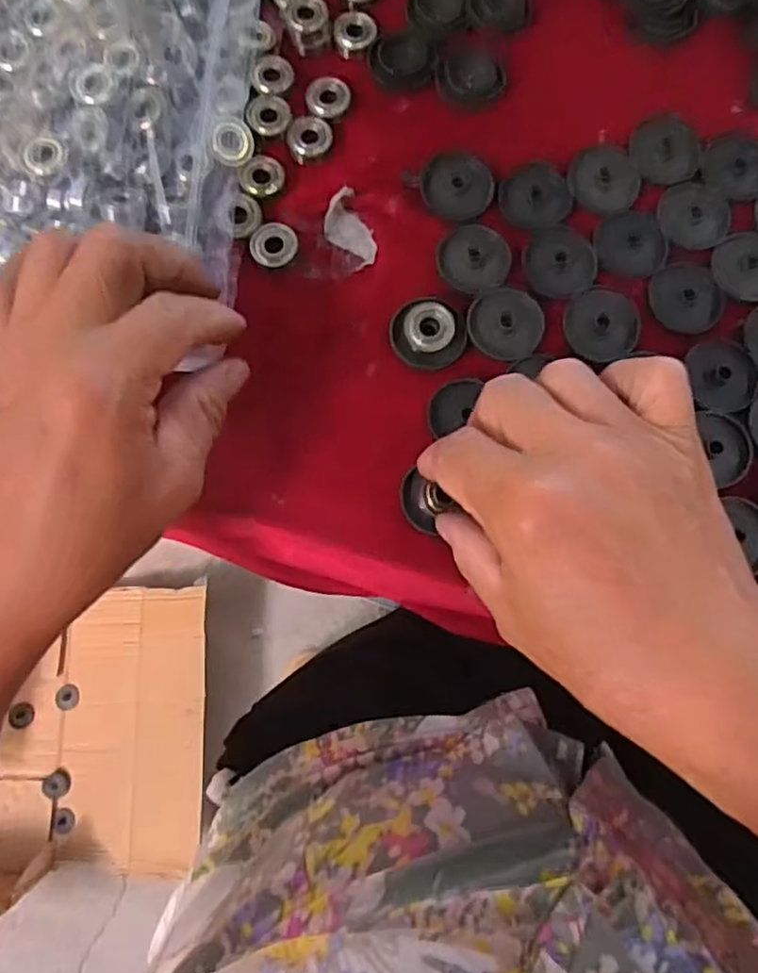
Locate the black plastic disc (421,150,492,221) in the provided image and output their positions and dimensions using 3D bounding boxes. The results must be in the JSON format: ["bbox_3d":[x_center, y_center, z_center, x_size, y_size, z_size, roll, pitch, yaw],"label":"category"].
[{"bbox_3d":[0.036,-0.138,0.313,0.032,0.007,0.031,0,77,-1],"label":"black plastic disc"}]

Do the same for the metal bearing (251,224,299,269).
[{"bbox_3d":[-0.048,-0.110,0.308,0.020,0.006,0.019,-6,77,-2],"label":"metal bearing"}]

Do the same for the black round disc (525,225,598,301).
[{"bbox_3d":[0.082,-0.102,0.305,0.032,0.004,0.035,1,77,-1],"label":"black round disc"}]

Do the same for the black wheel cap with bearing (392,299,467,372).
[{"bbox_3d":[0.021,-0.067,0.296,0.033,0.011,0.029,33,79,6],"label":"black wheel cap with bearing"}]

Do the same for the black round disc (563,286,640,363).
[{"bbox_3d":[0.099,-0.073,0.300,0.033,0.005,0.033,0,77,-1],"label":"black round disc"}]

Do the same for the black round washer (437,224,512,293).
[{"bbox_3d":[0.043,-0.103,0.306,0.031,0.004,0.031,0,77,-1],"label":"black round washer"}]

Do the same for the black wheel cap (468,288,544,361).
[{"bbox_3d":[0.057,-0.073,0.299,0.032,0.004,0.033,-3,77,-2],"label":"black wheel cap"}]

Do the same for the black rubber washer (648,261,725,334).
[{"bbox_3d":[0.138,-0.086,0.303,0.032,0.004,0.033,-1,77,-1],"label":"black rubber washer"}]

